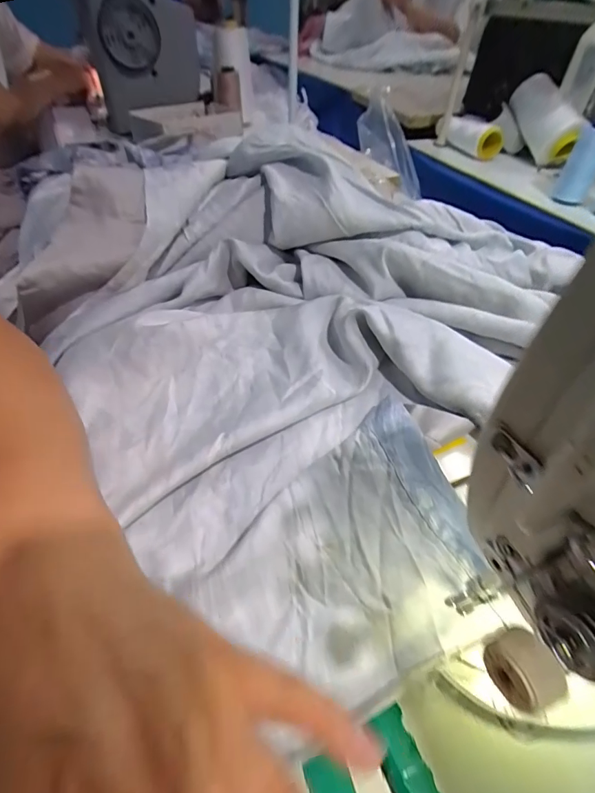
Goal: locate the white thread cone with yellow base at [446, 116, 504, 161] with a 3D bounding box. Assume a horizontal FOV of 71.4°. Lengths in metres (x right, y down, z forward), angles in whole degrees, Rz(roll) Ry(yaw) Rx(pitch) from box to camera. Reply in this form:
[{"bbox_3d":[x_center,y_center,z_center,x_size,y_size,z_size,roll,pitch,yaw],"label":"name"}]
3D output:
[{"bbox_3d":[0.368,-0.550,0.875,0.052,0.051,0.153,-10,47,-12],"label":"white thread cone with yellow base"}]

